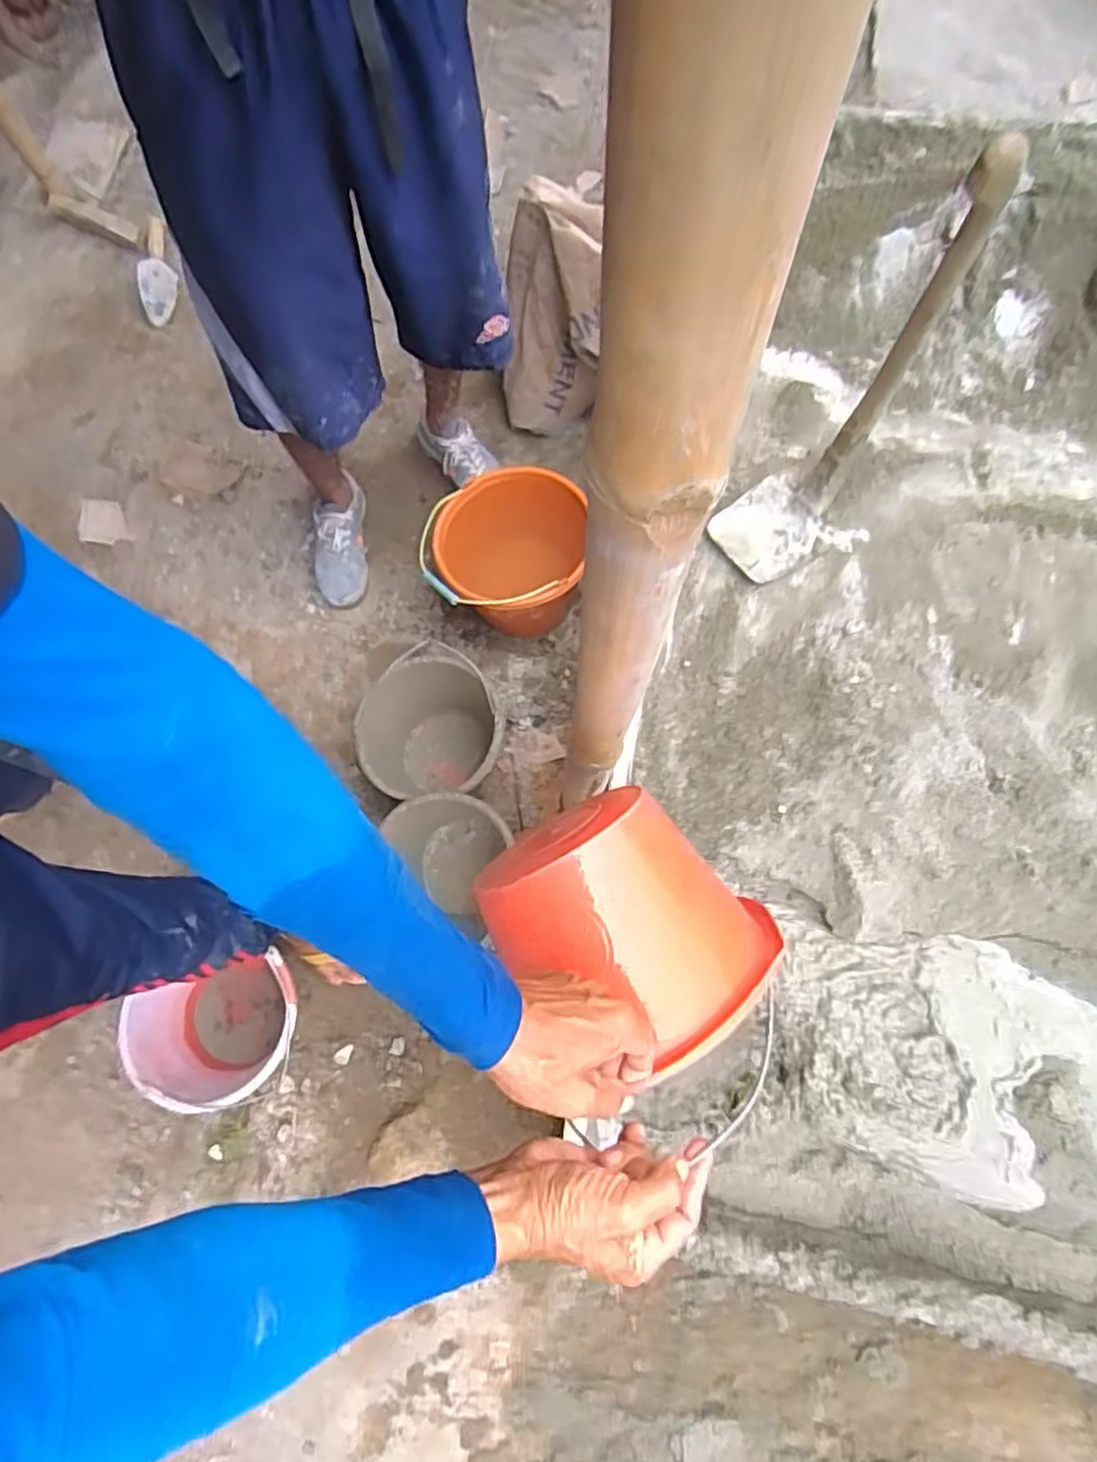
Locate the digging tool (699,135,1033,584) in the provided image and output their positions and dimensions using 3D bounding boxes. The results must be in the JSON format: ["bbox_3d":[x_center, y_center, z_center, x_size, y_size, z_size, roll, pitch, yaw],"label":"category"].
[{"bbox_3d":[0.409,-0.451,0.978,0.155,0.680,0.201,39,79,8],"label":"digging tool"}]

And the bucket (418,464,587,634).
[{"bbox_3d":[-0.068,-0.298,1.263,0.292,0.216,0.256,-11,73,-1],"label":"bucket"}]

